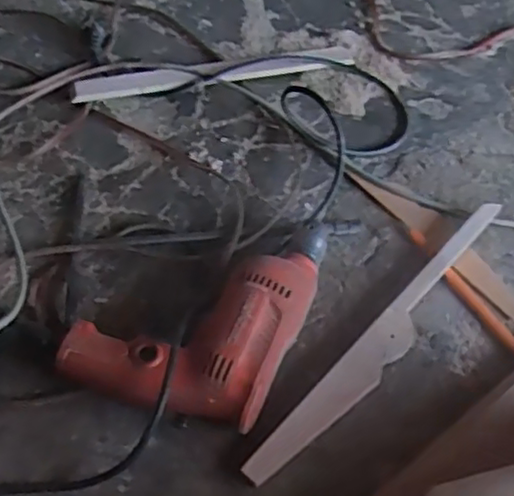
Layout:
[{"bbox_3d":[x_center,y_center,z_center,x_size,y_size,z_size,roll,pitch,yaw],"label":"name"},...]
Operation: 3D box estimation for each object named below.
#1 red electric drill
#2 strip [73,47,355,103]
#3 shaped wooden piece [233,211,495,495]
[{"bbox_3d":[-0.039,0.047,0.591,0.162,0.057,0.234,22,55,13],"label":"red electric drill"},{"bbox_3d":[-0.045,-0.211,0.812,0.341,0.018,0.038,-13,55,-12],"label":"strip"},{"bbox_3d":[0.120,0.076,0.599,0.036,0.025,0.360,36,59,22],"label":"shaped wooden piece"}]

